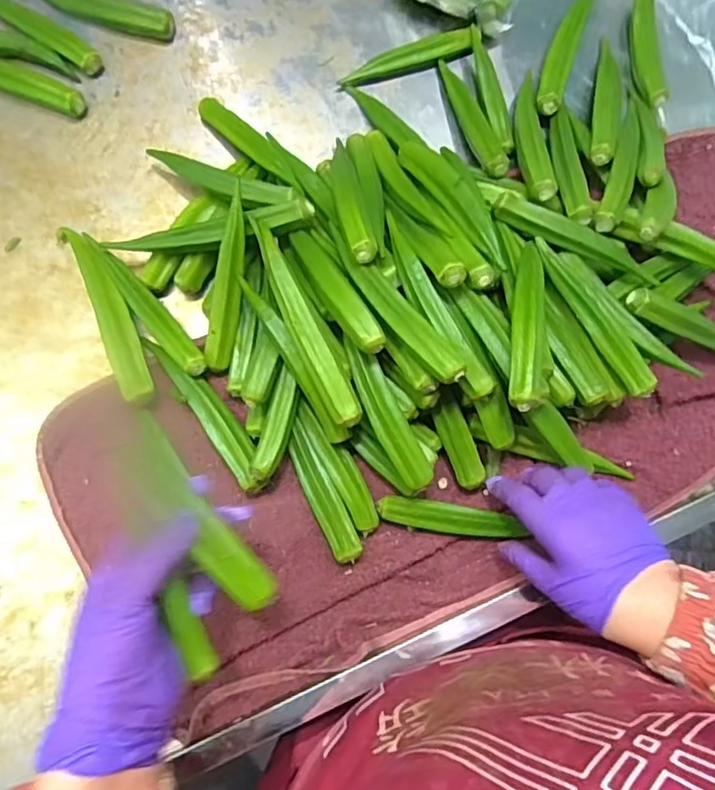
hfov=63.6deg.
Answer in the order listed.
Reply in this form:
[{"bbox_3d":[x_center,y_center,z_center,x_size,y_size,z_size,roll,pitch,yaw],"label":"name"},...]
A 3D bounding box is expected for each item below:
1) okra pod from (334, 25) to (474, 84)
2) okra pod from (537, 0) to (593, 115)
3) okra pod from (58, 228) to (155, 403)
[{"bbox_3d":[0.043,-0.303,0.518,0.118,0.026,0.023,-14,79,-4],"label":"okra pod"},{"bbox_3d":[0.188,-0.316,0.519,0.027,0.024,0.158,22,79,3],"label":"okra pod"},{"bbox_3d":[-0.199,-0.068,0.463,0.029,0.027,0.167,-26,80,-6],"label":"okra pod"}]

